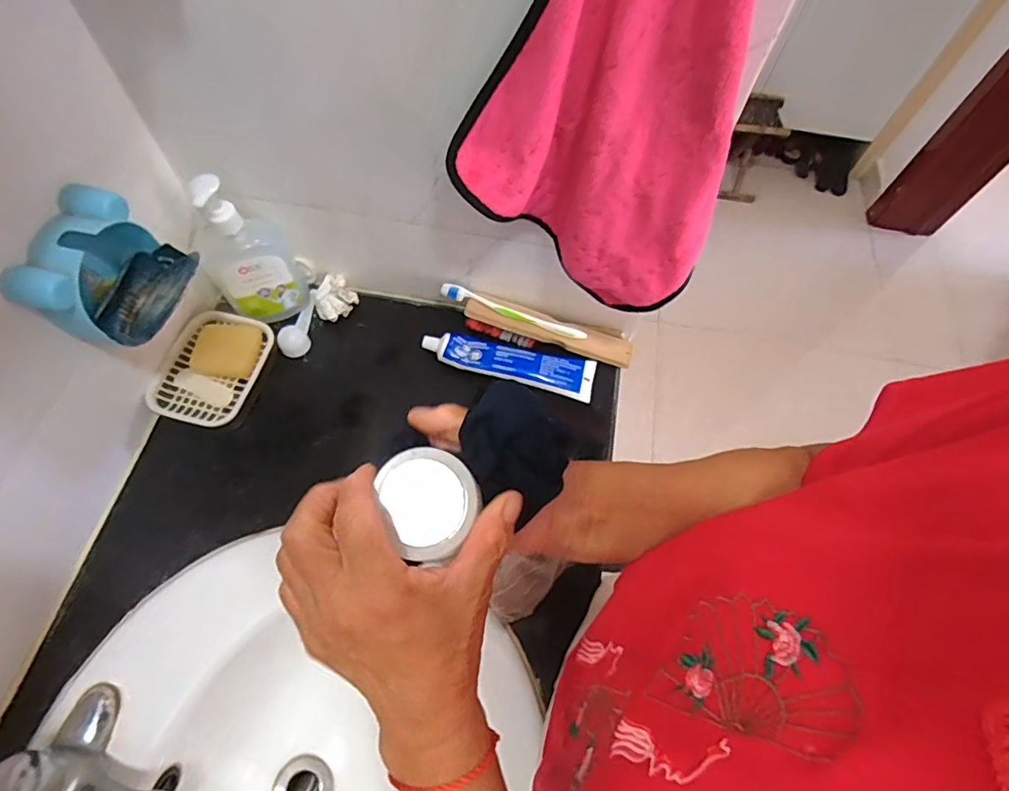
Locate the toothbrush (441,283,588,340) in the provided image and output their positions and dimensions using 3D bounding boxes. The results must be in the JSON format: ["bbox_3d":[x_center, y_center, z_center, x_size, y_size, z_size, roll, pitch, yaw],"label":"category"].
[{"bbox_3d":[0.012,-0.100,0.646,0.180,0.010,0.017,19,64,-3],"label":"toothbrush"}]

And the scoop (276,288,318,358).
[{"bbox_3d":[-0.252,-0.088,0.660,0.033,0.022,0.085,4,64,-1],"label":"scoop"}]

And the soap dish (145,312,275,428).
[{"bbox_3d":[-0.337,-0.029,0.622,0.100,0.033,0.136,16,64,5],"label":"soap dish"}]

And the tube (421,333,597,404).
[{"bbox_3d":[0.006,-0.041,0.639,0.203,0.021,0.046,13,64,4],"label":"tube"}]

